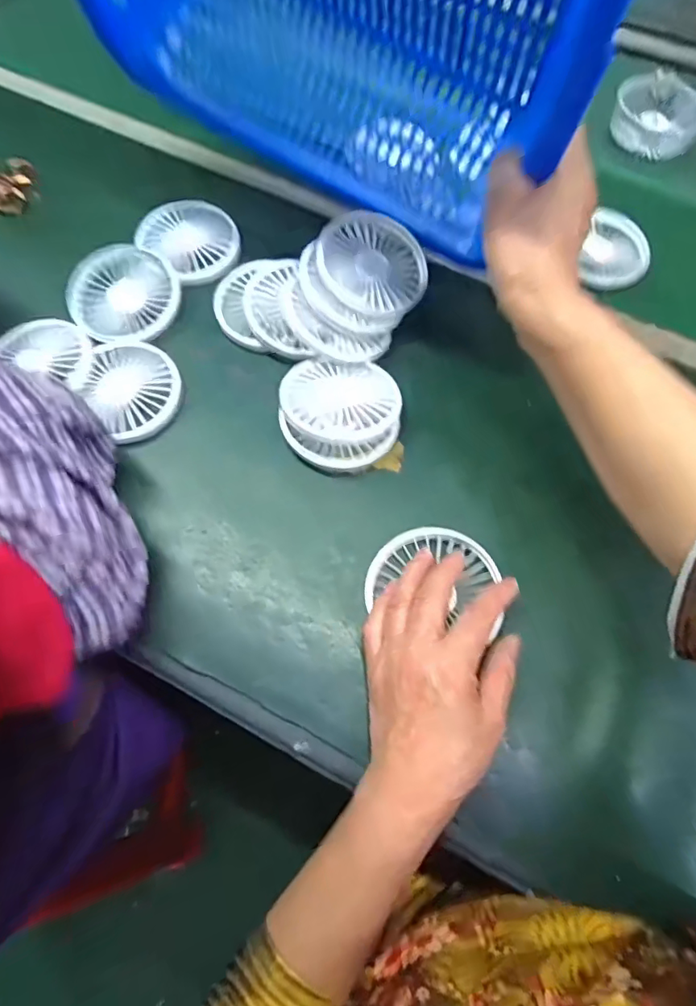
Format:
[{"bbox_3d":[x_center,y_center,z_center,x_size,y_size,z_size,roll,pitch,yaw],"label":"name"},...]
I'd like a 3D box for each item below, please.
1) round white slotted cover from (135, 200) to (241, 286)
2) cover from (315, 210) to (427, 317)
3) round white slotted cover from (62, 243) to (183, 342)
[{"bbox_3d":[-0.139,-0.235,0.457,0.094,0.012,0.076,40,75,14],"label":"round white slotted cover"},{"bbox_3d":[0.019,-0.192,0.413,0.086,0.008,0.085,-10,87,-15],"label":"cover"},{"bbox_3d":[-0.190,-0.177,0.433,0.100,0.009,0.086,36,74,12],"label":"round white slotted cover"}]

